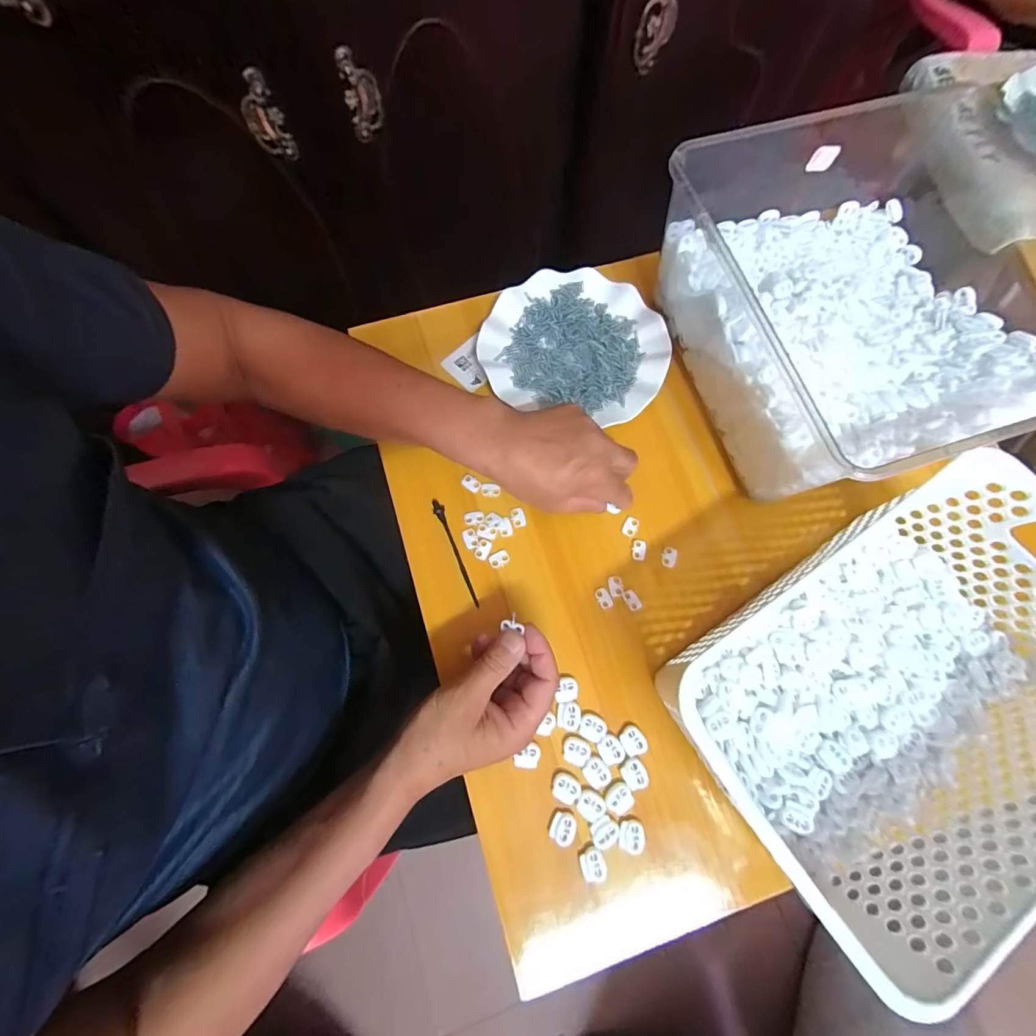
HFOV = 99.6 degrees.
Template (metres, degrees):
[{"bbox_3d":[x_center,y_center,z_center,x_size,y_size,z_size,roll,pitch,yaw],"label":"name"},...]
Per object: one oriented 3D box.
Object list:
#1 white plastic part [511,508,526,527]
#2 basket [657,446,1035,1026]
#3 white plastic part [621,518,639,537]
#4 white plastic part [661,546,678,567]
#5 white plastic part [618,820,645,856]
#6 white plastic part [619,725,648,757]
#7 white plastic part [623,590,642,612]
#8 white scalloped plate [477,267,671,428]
[{"bbox_3d":[0.000,-0.001,0.411,0.013,0.004,0.018,-11,75,-4],"label":"white plastic part"},{"bbox_3d":[0.273,0.122,0.322,0.305,0.116,0.195,-34,78,-10],"label":"basket"},{"bbox_3d":[0.105,0.008,0.409,0.013,0.004,0.018,22,75,5],"label":"white plastic part"},{"bbox_3d":[0.139,0.036,0.402,0.013,0.004,0.019,13,74,2],"label":"white plastic part"},{"bbox_3d":[0.087,0.244,0.335,0.018,0.009,0.019,17,75,3],"label":"white plastic part"},{"bbox_3d":[0.094,0.181,0.357,0.019,0.005,0.022,-25,76,-8],"label":"white plastic part"},{"bbox_3d":[0.102,0.074,0.391,0.012,0.004,0.019,-37,78,-11],"label":"white plastic part"},{"bbox_3d":[0.058,-0.177,0.446,0.181,0.018,0.161,16,75,3],"label":"white scalloped plate"}]

